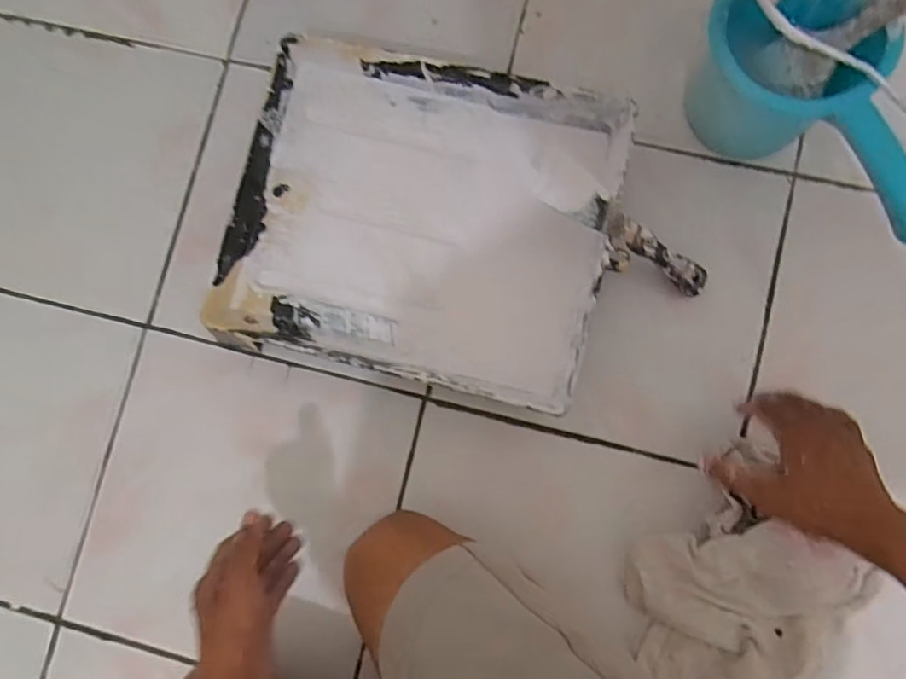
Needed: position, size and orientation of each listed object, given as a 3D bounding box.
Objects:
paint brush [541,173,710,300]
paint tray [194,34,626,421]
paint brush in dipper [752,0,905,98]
[{"bbox_3d":[0.162,-0.094,0.512,0.193,0.013,0.038,27,87,-22],"label":"paint brush"},{"bbox_3d":[-0.033,-0.112,0.532,0.342,0.061,0.292,14,86,6],"label":"paint tray"},{"bbox_3d":[0.329,-0.257,0.471,0.016,0.162,0.059,-9,83,-23],"label":"paint brush in dipper"}]

